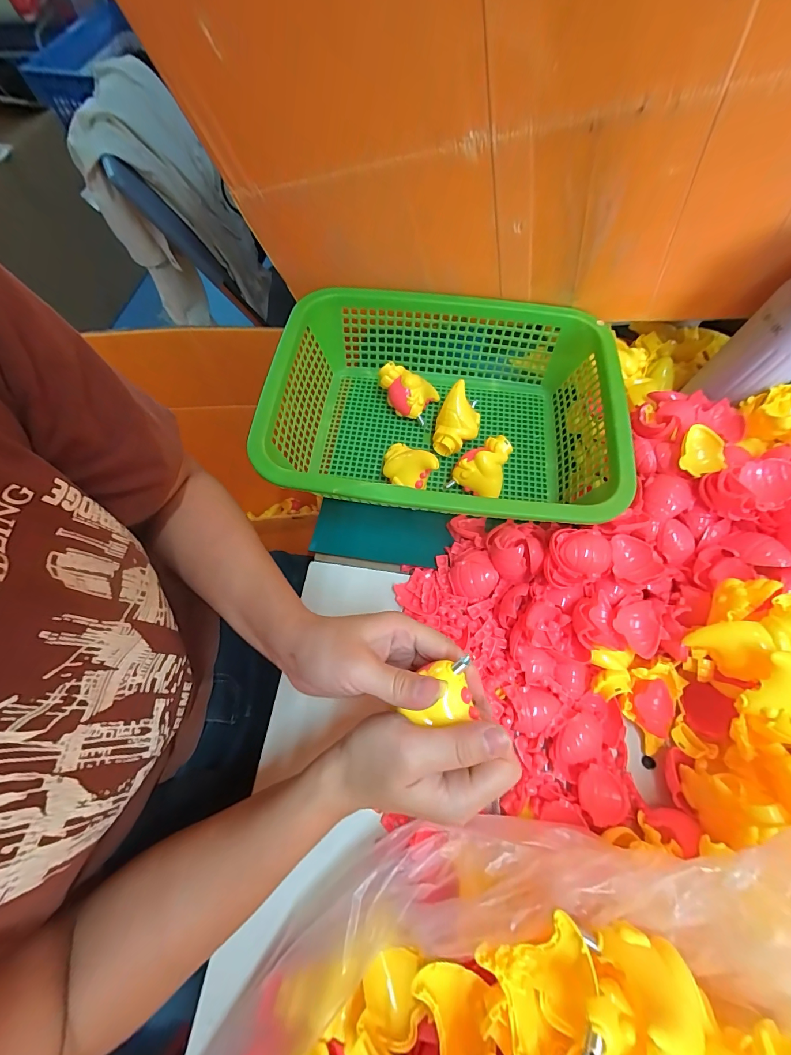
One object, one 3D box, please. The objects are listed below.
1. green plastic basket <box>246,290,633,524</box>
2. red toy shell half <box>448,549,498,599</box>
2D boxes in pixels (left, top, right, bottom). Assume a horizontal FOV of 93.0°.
[{"bbox_3d":[0.049,-0.116,0.430,0.344,0.126,0.263,7,66,3],"label":"green plastic basket"},{"bbox_3d":[0.073,0.042,0.359,0.041,0.027,0.048,-7,66,-4],"label":"red toy shell half"}]

